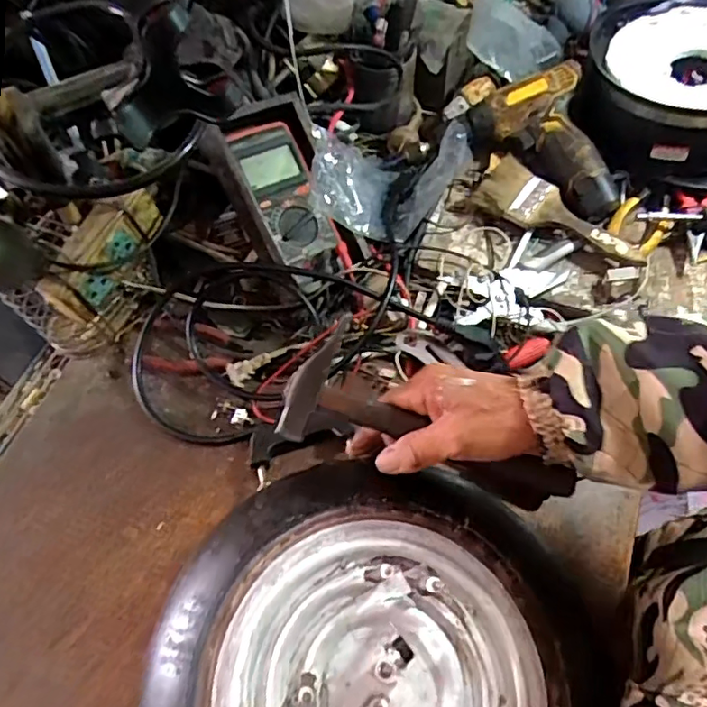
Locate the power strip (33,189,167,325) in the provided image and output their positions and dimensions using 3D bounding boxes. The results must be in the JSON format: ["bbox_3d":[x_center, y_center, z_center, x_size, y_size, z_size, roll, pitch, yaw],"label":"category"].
[{"bbox_3d":[-0.243,-0.099,0.546,0.043,0.057,0.136,18,64,10],"label":"power strip"}]

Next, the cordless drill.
[{"bbox_3d":[0.213,-0.263,0.688,0.143,0.071,0.240,-10,62,-4],"label":"cordless drill"}]

